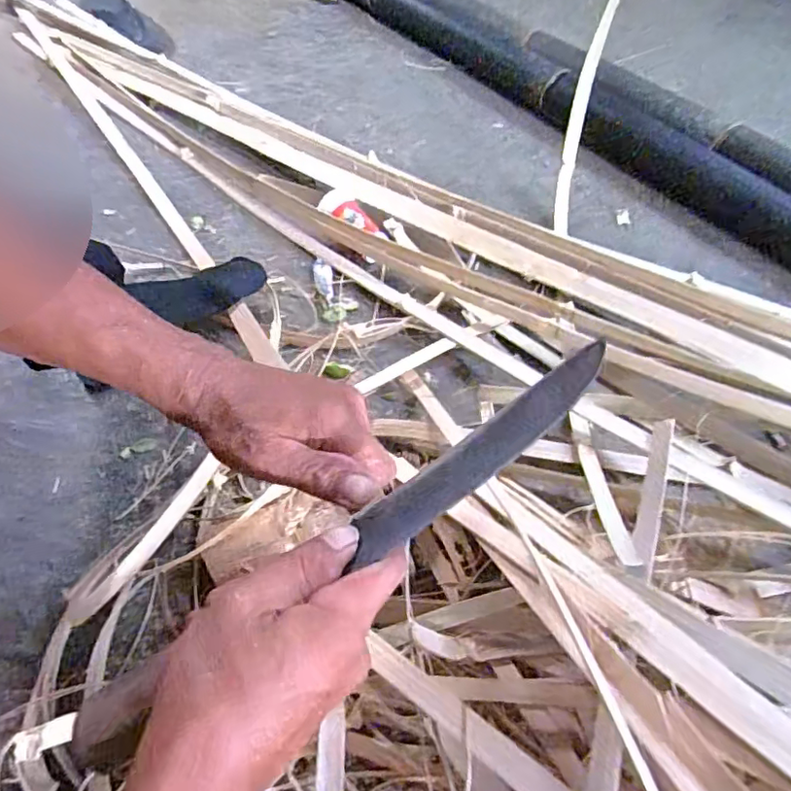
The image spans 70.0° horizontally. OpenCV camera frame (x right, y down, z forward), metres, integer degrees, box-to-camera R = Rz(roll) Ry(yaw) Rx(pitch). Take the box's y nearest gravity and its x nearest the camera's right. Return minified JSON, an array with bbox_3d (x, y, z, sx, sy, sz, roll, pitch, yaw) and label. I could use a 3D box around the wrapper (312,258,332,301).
[{"bbox_3d":[-0.097,-0.157,0.761,0.026,0.004,0.073,-12,55,-8],"label":"wrapper"}]

